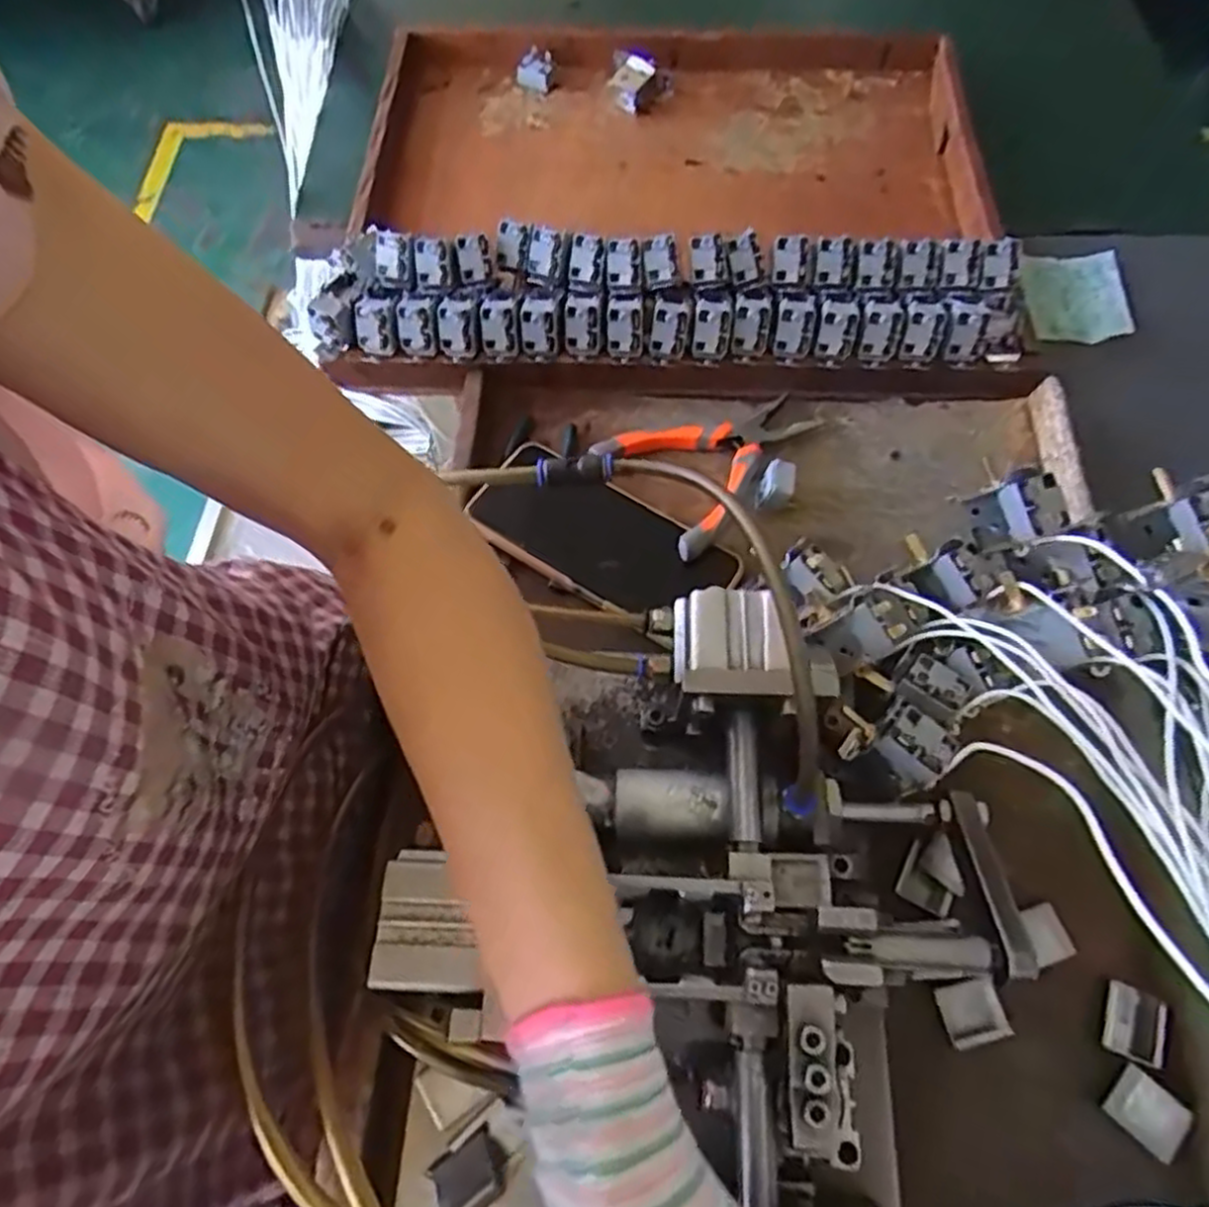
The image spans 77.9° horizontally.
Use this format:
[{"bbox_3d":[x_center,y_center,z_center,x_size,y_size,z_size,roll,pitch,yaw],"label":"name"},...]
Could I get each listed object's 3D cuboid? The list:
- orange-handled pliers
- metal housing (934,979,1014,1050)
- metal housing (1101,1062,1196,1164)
[{"bbox_3d":[0.081,-0.105,0.478,0.141,0.033,0.102,-31,69,-13],"label":"orange-handled pliers"},{"bbox_3d":[0.178,0.199,0.362,0.031,0.005,0.027,-10,66,-4],"label":"metal housing"},{"bbox_3d":[0.245,0.230,0.338,0.026,0.007,0.030,-42,71,-16],"label":"metal housing"}]

